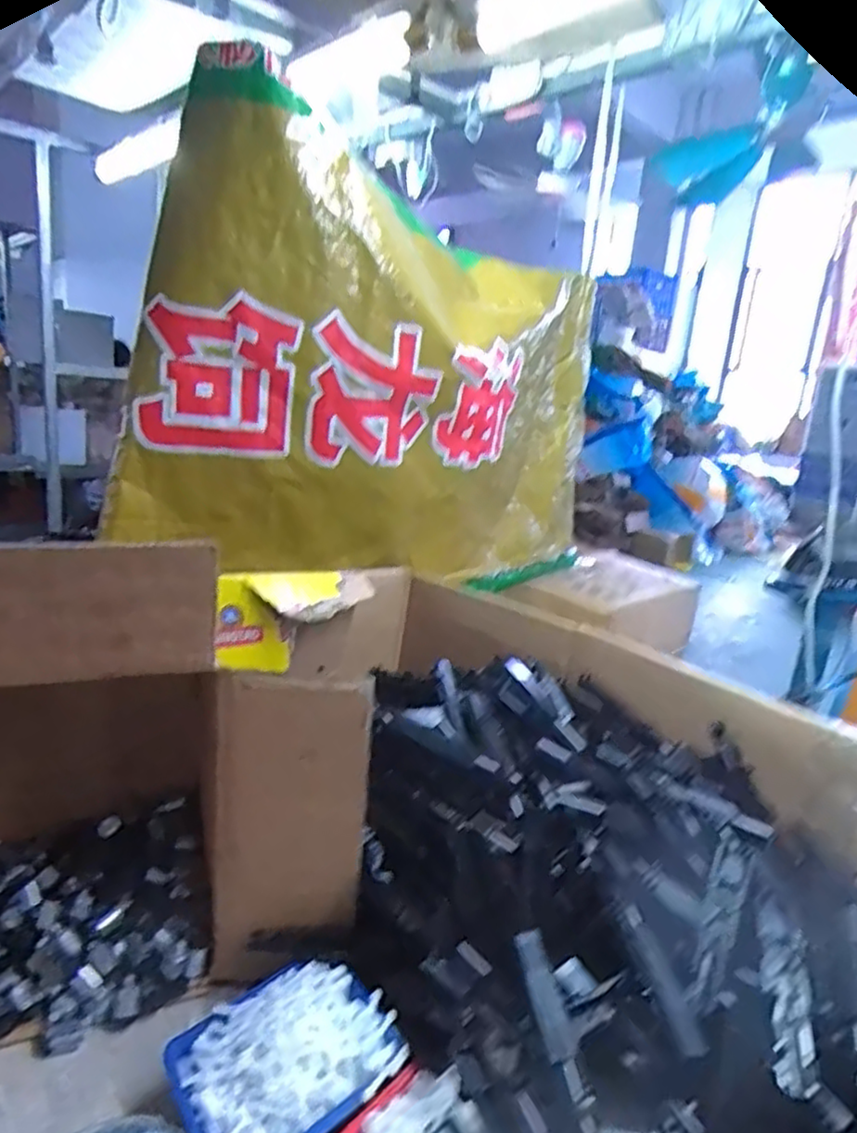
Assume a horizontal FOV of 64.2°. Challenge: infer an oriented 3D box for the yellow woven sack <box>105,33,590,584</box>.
[{"bbox_3d":[-0.023,-0.233,0.831,0.656,0.503,0.134,-5,18,-31],"label":"yellow woven sack"}]

